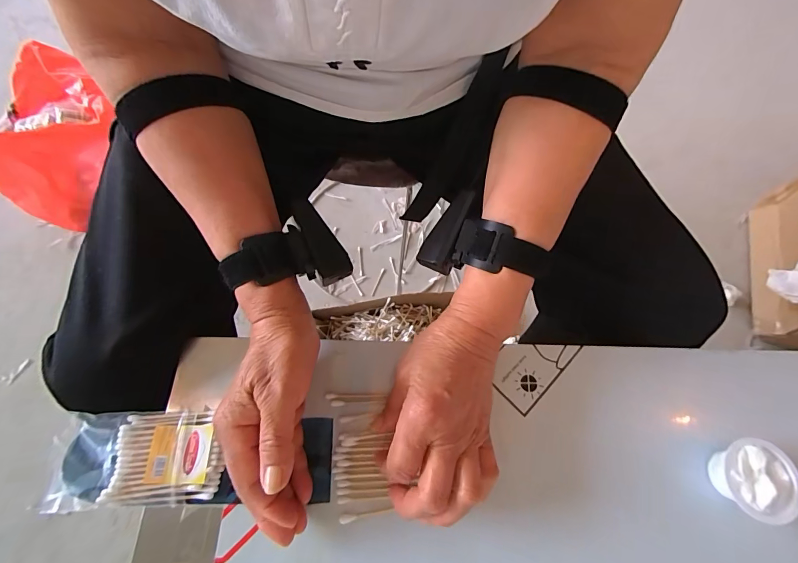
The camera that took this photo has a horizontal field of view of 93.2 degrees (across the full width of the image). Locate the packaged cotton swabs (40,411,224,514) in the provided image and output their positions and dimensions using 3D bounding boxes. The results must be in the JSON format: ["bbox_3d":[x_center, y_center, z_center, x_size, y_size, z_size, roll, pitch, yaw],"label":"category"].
[{"bbox_3d":[-0.194,0.132,0.282,0.116,0.012,0.063,-2,67,-3],"label":"packaged cotton swabs"}]

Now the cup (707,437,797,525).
[{"bbox_3d":[0.264,0.149,0.286,0.049,0.034,0.053,1,67,-2],"label":"cup"}]

